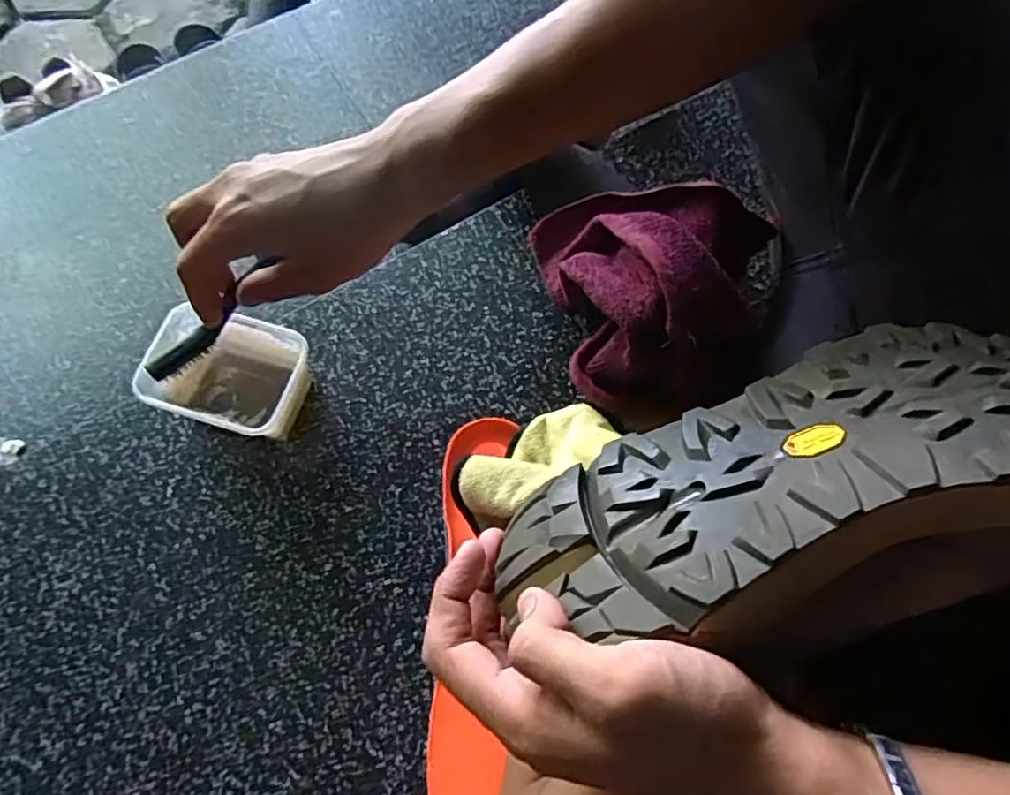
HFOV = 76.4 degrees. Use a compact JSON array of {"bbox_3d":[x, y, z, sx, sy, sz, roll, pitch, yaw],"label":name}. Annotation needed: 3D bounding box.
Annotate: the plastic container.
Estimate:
[{"bbox_3d":[-0.199,-0.013,0.473,0.109,0.059,0.079,17,70,6],"label":"plastic container"}]

